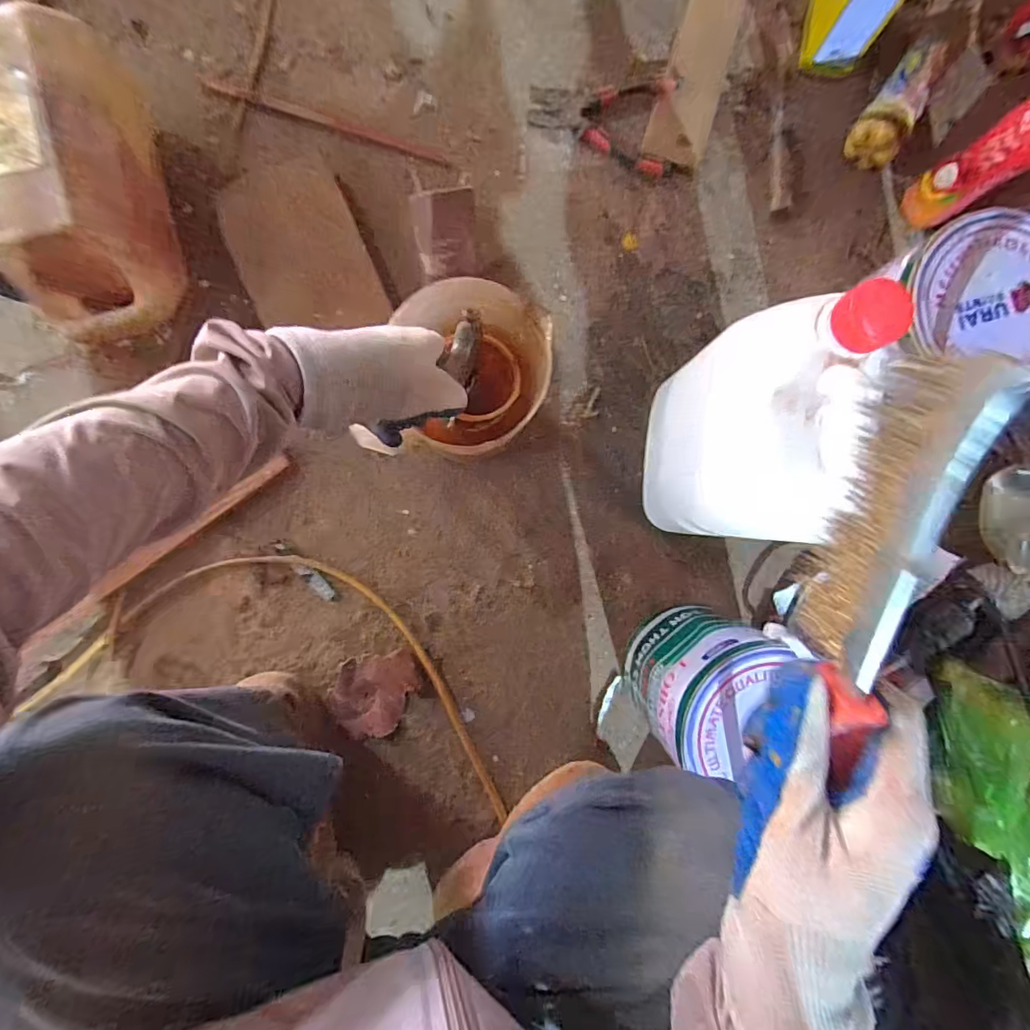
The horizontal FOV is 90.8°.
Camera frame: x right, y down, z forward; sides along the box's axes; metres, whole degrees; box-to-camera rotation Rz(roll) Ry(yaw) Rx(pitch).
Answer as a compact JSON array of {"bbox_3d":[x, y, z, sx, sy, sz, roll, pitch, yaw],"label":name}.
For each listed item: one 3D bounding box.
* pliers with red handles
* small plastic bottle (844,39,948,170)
[{"bbox_3d":[0.121,-0.474,0.602,0.204,0.023,0.093,17,91,-2],"label":"pliers with red handles"},{"bbox_3d":[0.448,-0.481,0.595,0.056,0.057,0.139,32,90,-2],"label":"small plastic bottle"}]

